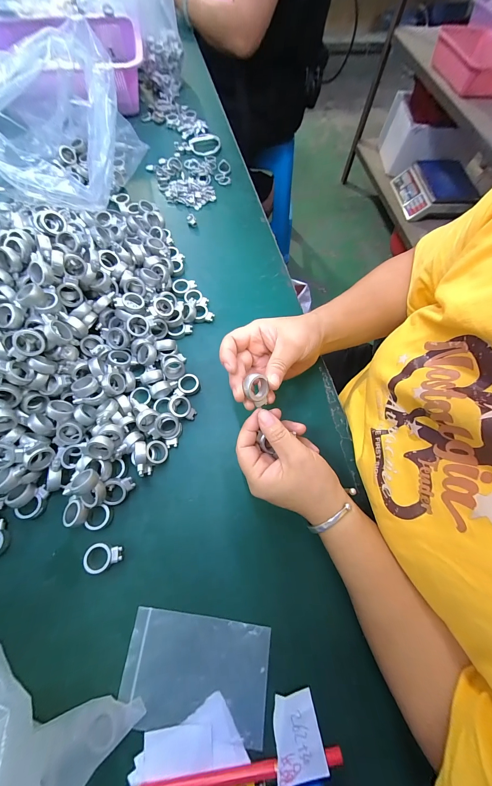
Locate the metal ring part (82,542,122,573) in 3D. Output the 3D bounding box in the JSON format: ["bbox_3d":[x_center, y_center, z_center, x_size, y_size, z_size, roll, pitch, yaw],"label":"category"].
[{"bbox_3d":[-0.140,0.161,0.264,0.034,0.013,0.024,-7,69,-4],"label":"metal ring part"}]

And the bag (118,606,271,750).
[{"bbox_3d":[-0.044,0.246,0.239,0.124,0.008,0.077,7,69,1],"label":"bag"}]

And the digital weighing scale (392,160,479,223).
[{"bbox_3d":[0.822,-0.888,1.171,0.255,0.120,0.261,-7,69,-4],"label":"digital weighing scale"}]

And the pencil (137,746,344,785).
[{"bbox_3d":[-0.006,0.303,0.211,0.169,0.011,0.010,-5,69,-4],"label":"pencil"}]

